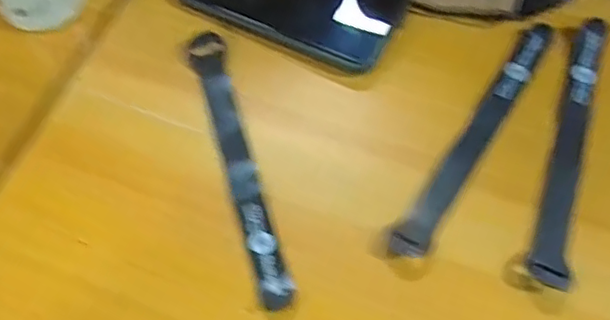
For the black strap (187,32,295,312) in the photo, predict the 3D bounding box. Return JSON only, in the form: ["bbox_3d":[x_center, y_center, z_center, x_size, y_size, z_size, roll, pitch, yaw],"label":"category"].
[{"bbox_3d":[-0.043,-0.002,0.368,0.022,0.006,0.194,-15,63,-6],"label":"black strap"}]

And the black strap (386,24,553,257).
[{"bbox_3d":[0.111,-0.019,0.373,0.020,0.004,0.196,31,68,17],"label":"black strap"}]

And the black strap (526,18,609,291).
[{"bbox_3d":[0.165,-0.012,0.363,0.023,0.007,0.187,17,64,11],"label":"black strap"}]

